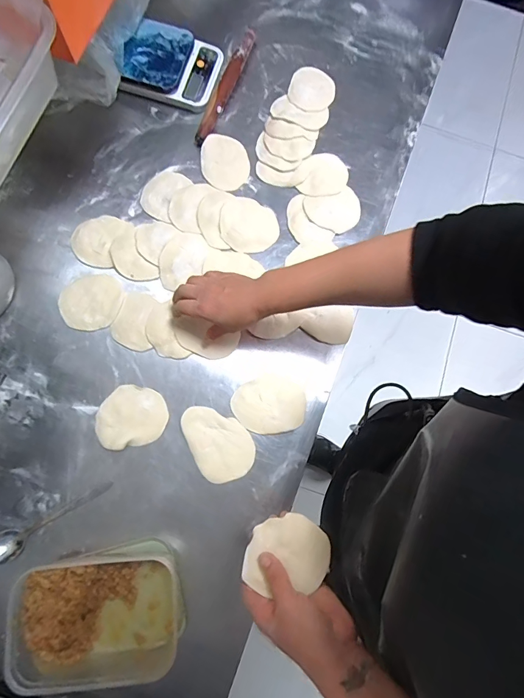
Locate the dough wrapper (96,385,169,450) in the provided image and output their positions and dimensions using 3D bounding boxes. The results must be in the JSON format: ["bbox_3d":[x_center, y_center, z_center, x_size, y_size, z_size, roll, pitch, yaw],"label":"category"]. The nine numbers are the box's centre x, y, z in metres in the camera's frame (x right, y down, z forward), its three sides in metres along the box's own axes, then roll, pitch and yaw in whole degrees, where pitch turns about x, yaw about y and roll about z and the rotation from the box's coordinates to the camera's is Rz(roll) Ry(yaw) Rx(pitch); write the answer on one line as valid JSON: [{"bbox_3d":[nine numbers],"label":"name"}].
[{"bbox_3d":[-0.198,0.100,0.585,0.104,0.012,0.090,-13,78,-4],"label":"dough wrapper"}]

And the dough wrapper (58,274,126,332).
[{"bbox_3d":[-0.274,-0.076,0.624,0.097,0.004,0.093,0,77,-1],"label":"dough wrapper"}]

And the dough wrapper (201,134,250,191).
[{"bbox_3d":[-0.066,-0.335,0.699,0.082,0.008,0.108,-12,82,-7],"label":"dough wrapper"}]

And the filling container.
[{"bbox_3d":[-0.210,0.343,0.504,0.205,0.065,0.149,-4,78,-2],"label":"filling container"}]

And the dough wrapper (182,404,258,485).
[{"bbox_3d":[-0.065,0.138,0.586,0.084,0.005,0.120,-28,79,-7],"label":"dough wrapper"}]

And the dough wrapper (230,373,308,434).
[{"bbox_3d":[0.011,0.084,0.597,0.110,0.010,0.085,-6,78,-2],"label":"dough wrapper"}]

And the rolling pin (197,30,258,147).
[{"bbox_3d":[-0.065,-0.482,0.711,0.024,0.025,0.252,21,78,4],"label":"rolling pin"}]

